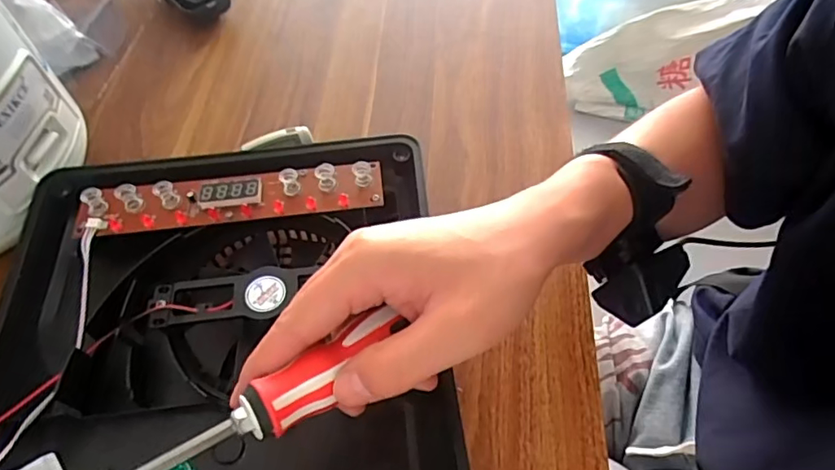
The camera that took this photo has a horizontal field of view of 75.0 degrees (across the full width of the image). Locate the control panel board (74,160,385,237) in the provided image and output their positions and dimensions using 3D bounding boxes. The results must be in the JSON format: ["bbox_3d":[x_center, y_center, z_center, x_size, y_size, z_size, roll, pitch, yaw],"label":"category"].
[{"bbox_3d":[-0.129,-0.029,0.379,0.207,0.019,0.038,-5,56,-3],"label":"control panel board"}]

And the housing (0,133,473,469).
[{"bbox_3d":[-0.123,0.086,0.334,0.284,0.055,0.352,-6,56,-3],"label":"housing"}]

